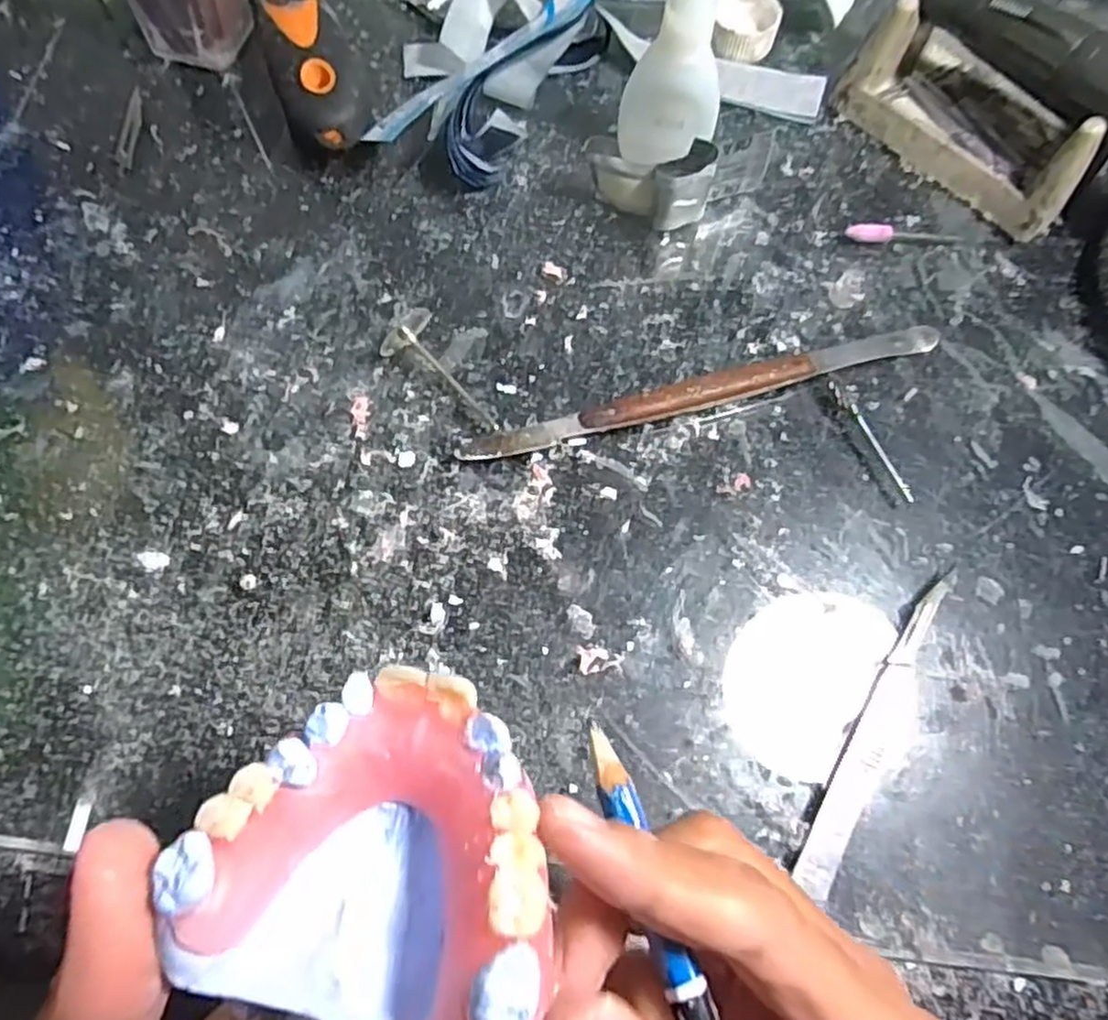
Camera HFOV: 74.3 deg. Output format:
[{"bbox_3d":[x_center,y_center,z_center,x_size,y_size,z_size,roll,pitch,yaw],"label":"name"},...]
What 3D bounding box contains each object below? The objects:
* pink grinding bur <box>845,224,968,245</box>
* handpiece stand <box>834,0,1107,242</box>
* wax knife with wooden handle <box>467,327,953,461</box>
[{"bbox_3d":[0.137,-0.106,0.281,0.050,0.007,0.007,-2,70,-4],"label":"pink grinding bur"},{"bbox_3d":[0.172,-0.162,0.285,0.061,0.042,0.095,-42,77,-16],"label":"handpiece stand"},{"bbox_3d":[0.053,-0.041,0.252,0.172,0.009,0.011,-15,71,-8],"label":"wax knife with wooden handle"}]

